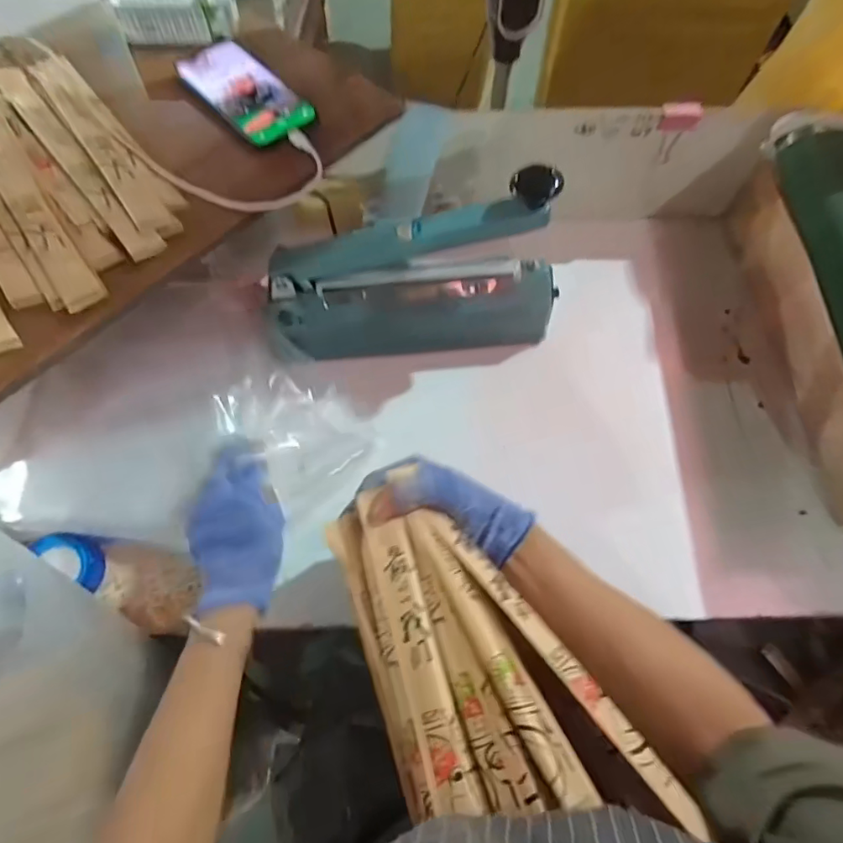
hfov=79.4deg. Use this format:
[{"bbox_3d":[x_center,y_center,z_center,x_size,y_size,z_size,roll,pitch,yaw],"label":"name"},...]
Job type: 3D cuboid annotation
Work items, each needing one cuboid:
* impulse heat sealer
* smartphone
[{"bbox_3d":[-0.008,-0.144,0.504,0.304,0.144,0.086,-8,66,-3],"label":"impulse heat sealer"},{"bbox_3d":[-0.186,-0.346,0.530,0.075,0.009,0.168,-36,70,-14],"label":"smartphone"}]

